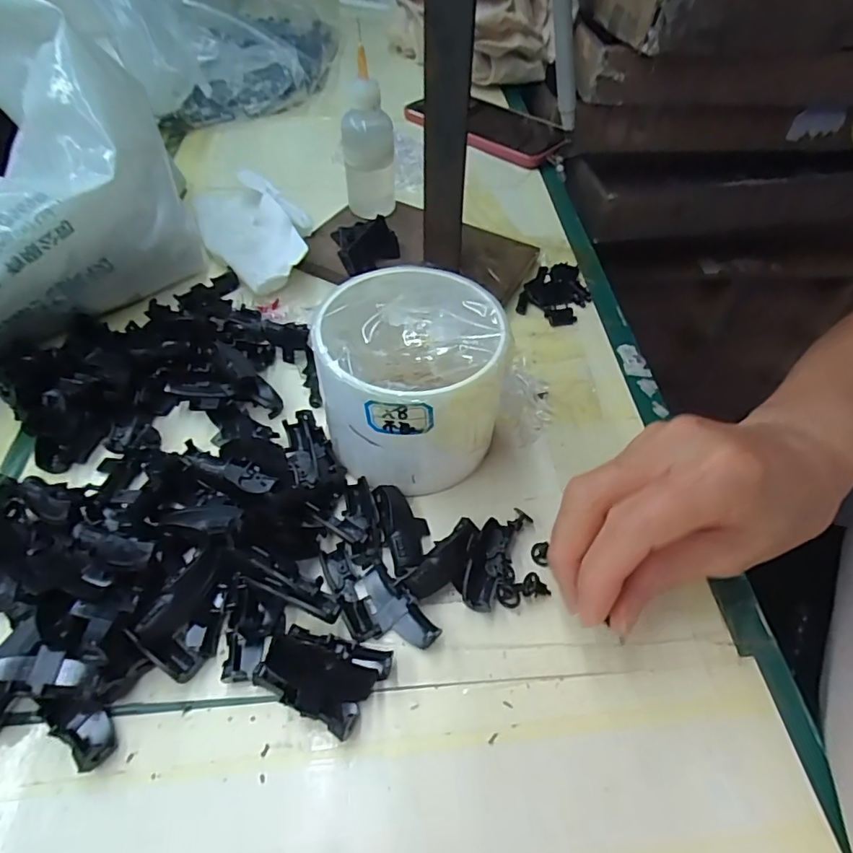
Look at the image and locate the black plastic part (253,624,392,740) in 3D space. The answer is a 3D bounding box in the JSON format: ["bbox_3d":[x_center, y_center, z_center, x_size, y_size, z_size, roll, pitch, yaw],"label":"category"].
[{"bbox_3d":[-0.040,0.093,0.205,0.042,0.009,0.033,22,53,14],"label":"black plastic part"}]

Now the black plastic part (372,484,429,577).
[{"bbox_3d":[-0.010,0.045,0.245,0.021,0.008,0.041,-12,53,-13],"label":"black plastic part"}]

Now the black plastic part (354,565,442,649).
[{"bbox_3d":[-0.014,0.076,0.222,0.018,0.006,0.040,-32,59,-25],"label":"black plastic part"}]

